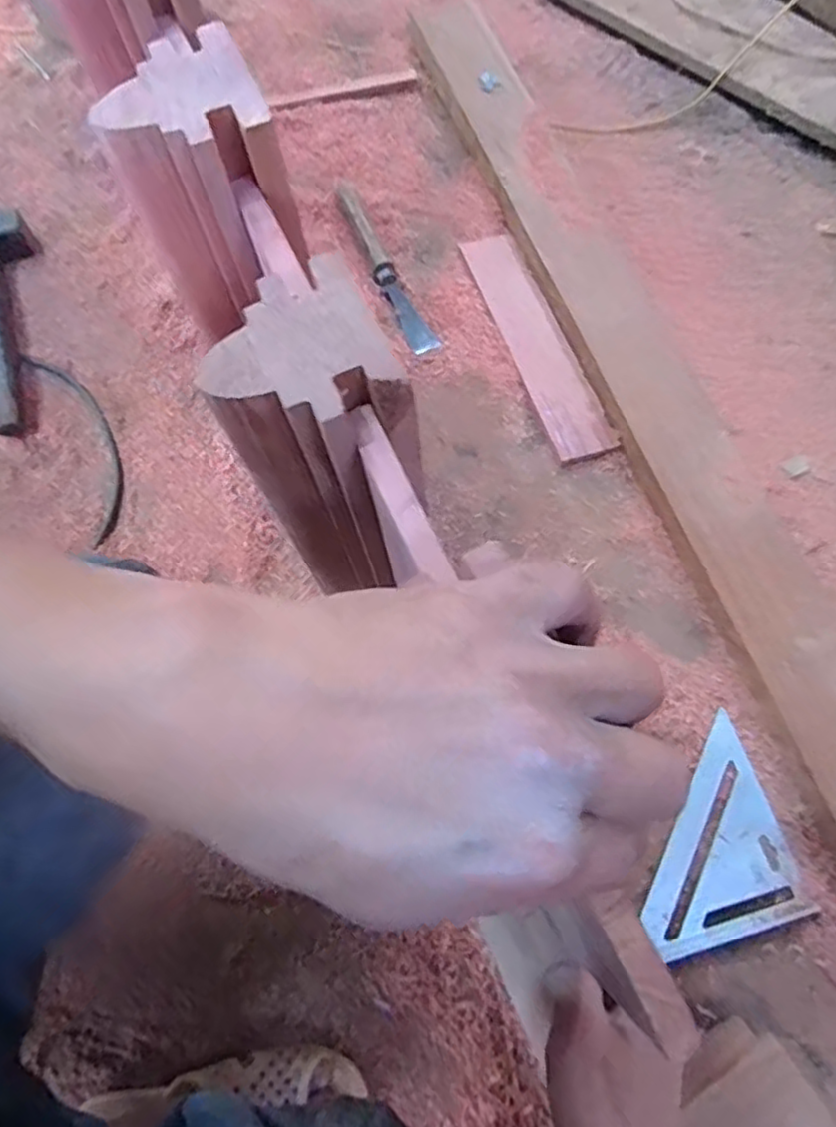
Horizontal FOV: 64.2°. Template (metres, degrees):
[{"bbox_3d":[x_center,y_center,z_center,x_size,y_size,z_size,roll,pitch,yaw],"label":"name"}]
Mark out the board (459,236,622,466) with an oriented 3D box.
[{"bbox_3d":[0.140,-0.279,0.832,0.071,0.011,0.349,-20,70,-5],"label":"board"}]

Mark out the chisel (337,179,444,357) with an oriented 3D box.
[{"bbox_3d":[-0.049,-0.395,0.872,0.035,0.034,0.290,-25,71,-7],"label":"chisel"}]

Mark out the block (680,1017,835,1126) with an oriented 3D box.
[{"bbox_3d":[0.245,0.425,0.515,0.111,0.088,0.085,-31,72,-9],"label":"block"}]

